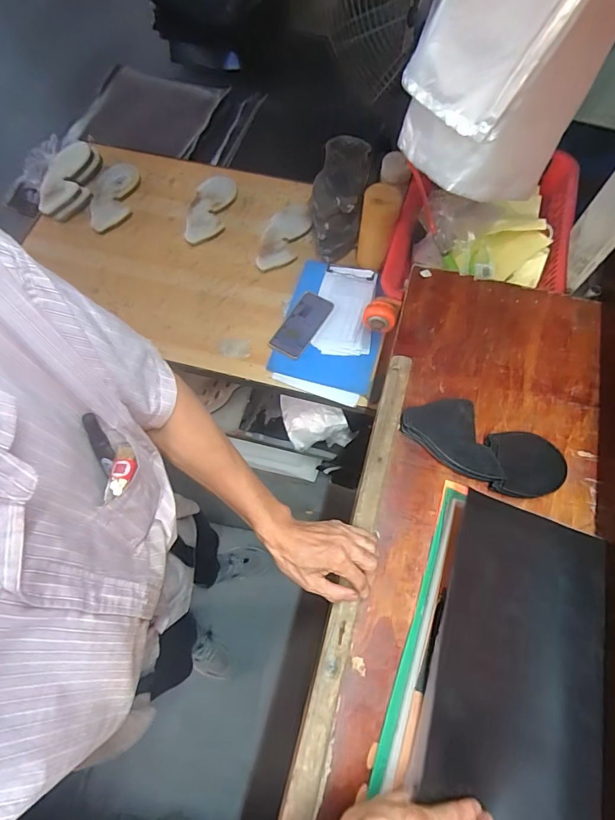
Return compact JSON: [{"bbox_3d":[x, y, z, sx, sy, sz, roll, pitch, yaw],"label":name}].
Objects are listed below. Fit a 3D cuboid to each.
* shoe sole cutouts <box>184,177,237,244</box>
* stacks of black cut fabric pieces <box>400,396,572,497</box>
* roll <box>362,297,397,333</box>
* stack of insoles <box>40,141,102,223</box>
[{"bbox_3d":[-0.252,-0.515,1.101,0.105,0.026,0.196,11,78,13],"label":"shoe sole cutouts"},{"bbox_3d":[0.258,0.054,0.644,0.234,0.032,0.101,30,71,9],"label":"stacks of black cut fabric pieces"},{"bbox_3d":[0.134,-0.182,0.819,0.061,0.047,0.055,-3,69,-3],"label":"roll"},{"bbox_3d":[-0.598,-0.583,1.092,0.104,0.049,0.238,7,69,0],"label":"stack of insoles"}]

